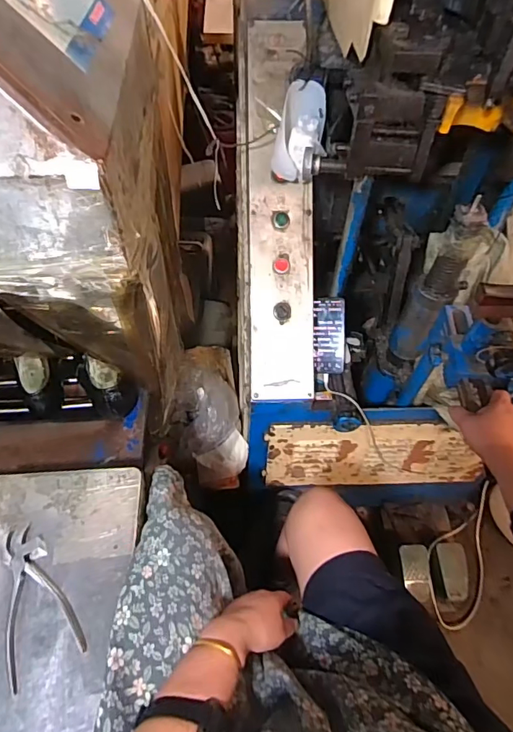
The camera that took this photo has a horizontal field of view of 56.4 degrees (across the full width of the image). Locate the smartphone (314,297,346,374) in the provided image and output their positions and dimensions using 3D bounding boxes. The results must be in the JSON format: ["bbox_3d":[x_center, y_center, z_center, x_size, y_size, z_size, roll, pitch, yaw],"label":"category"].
[{"bbox_3d":[0.155,-0.064,1.014,0.067,0.009,0.159,-1,93,10],"label":"smartphone"}]

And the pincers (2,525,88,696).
[{"bbox_3d":[-0.287,0.292,0.604,0.085,0.010,0.182,-25,57,-20],"label":"pincers"}]

